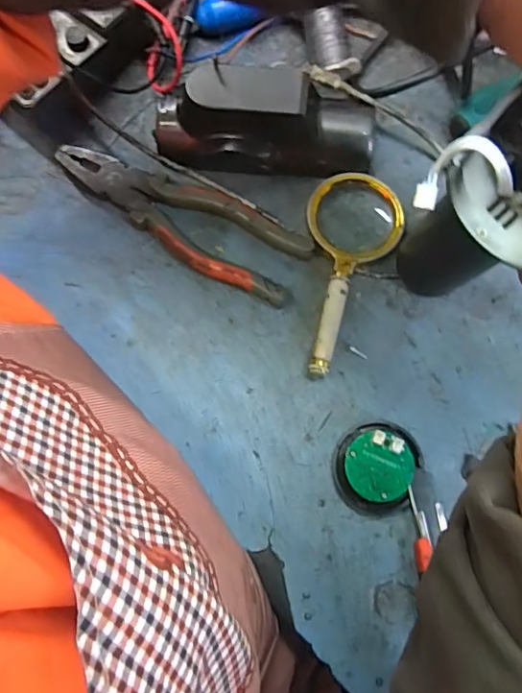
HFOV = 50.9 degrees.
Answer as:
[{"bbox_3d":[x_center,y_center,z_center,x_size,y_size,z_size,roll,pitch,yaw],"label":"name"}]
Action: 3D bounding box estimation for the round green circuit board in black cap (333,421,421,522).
[{"bbox_3d":[0.076,0.080,0.359,0.052,0.019,0.059,22,78,4],"label":"round green circuit board in black cap"}]

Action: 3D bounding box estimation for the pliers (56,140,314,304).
[{"bbox_3d":[-0.060,-0.094,0.400,0.195,0.016,0.058,26,78,5],"label":"pliers"}]

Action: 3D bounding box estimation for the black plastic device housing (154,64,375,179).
[{"bbox_3d":[0.002,-0.158,0.389,0.155,0.058,0.048,2,77,0],"label":"black plastic device housing"}]

